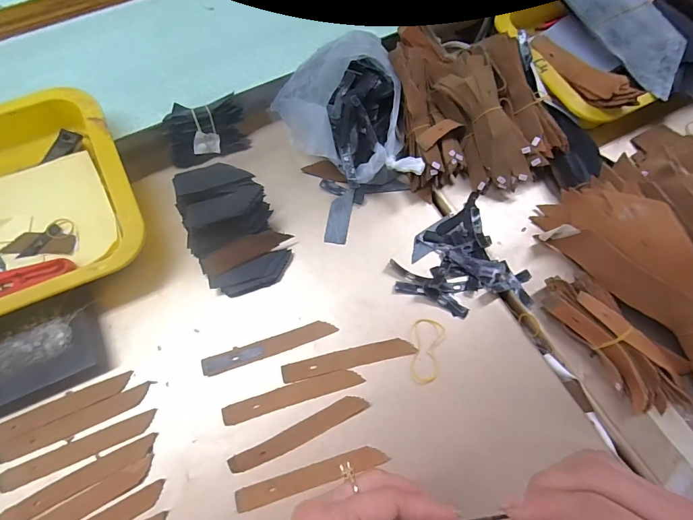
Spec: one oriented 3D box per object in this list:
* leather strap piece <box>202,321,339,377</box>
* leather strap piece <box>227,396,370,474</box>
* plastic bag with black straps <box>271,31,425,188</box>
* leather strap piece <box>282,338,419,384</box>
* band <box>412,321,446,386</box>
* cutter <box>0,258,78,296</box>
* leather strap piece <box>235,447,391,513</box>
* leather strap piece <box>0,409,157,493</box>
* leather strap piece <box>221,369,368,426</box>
[{"bbox_3d":[-0.071,0.081,0.363,0.123,0.005,0.018,-17,71,-8],"label":"leather strap piece"},{"bbox_3d":[-0.039,0.150,0.337,0.122,0.010,0.018,-25,72,-11],"label":"leather strap piece"},{"bbox_3d":[-0.006,-0.151,0.413,0.128,0.090,0.159,-11,70,-6],"label":"plastic bag with black straps"},{"bbox_3d":[0.002,0.091,0.361,0.123,0.004,0.018,-12,70,-6],"label":"leather strap piece"},{"bbox_3d":[0.075,0.085,0.366,0.029,0.005,0.059,12,69,3],"label":"band"},{"bbox_3d":[-0.303,0.019,0.346,0.118,0.011,0.025,-20,71,-9],"label":"cutter"},{"bbox_3d":[-0.028,0.183,0.328,0.126,0.007,0.016,-15,70,-8],"label":"leather strap piece"},{"bbox_3d":[-0.226,0.161,0.330,0.125,0.004,0.018,-22,71,-10],"label":"leather strap piece"},{"bbox_3d":[-0.048,0.120,0.349,0.124,0.004,0.018,-16,70,-8],"label":"leather strap piece"}]

